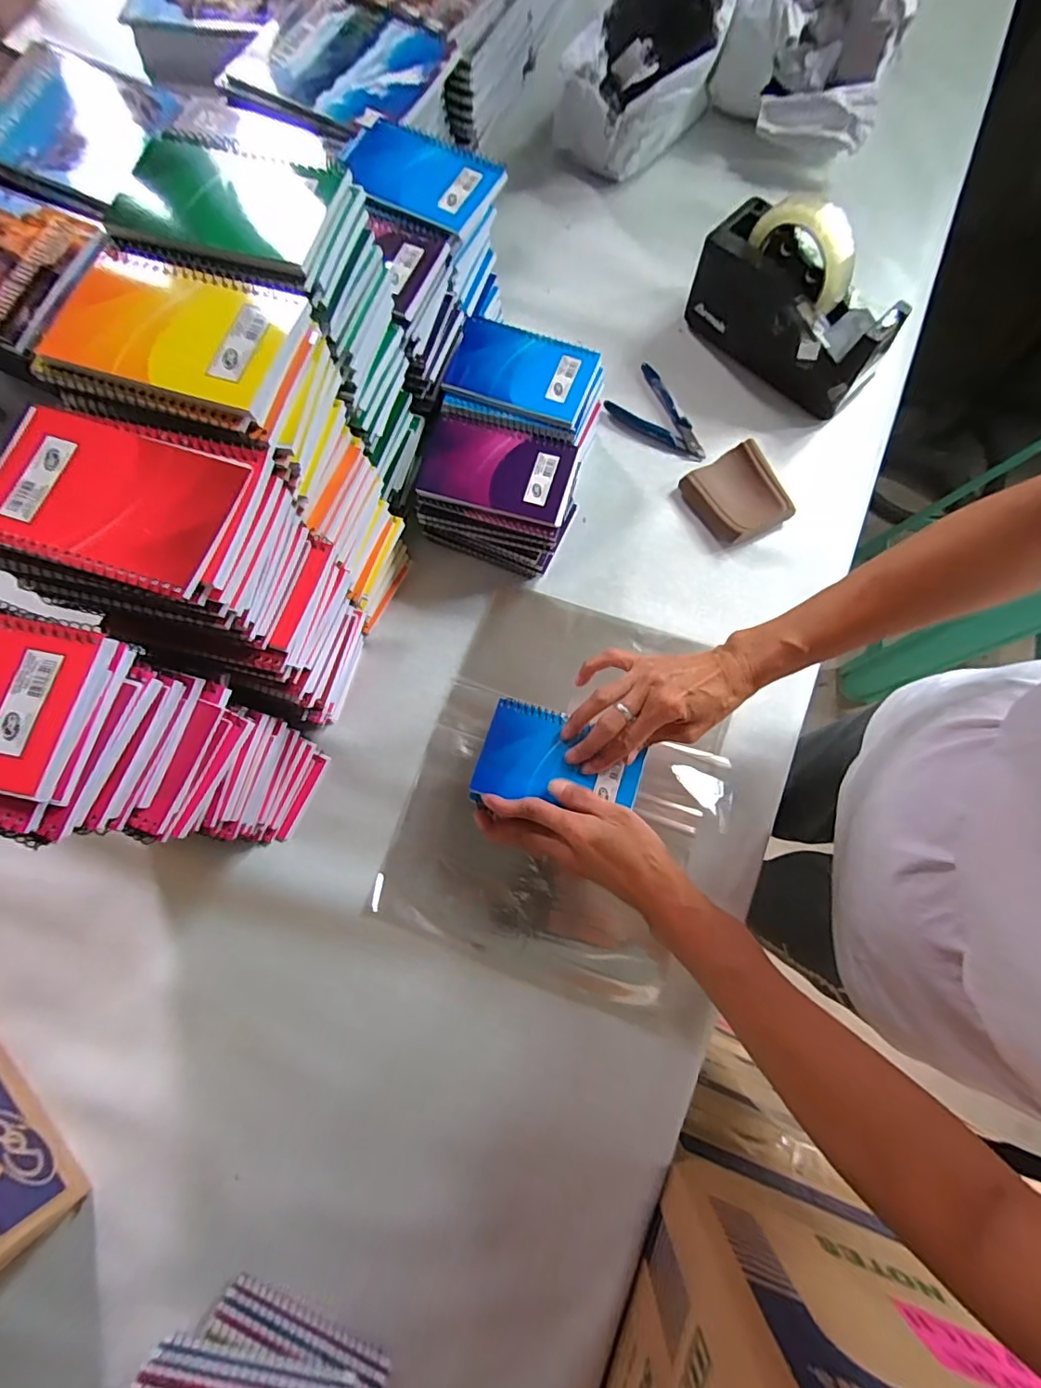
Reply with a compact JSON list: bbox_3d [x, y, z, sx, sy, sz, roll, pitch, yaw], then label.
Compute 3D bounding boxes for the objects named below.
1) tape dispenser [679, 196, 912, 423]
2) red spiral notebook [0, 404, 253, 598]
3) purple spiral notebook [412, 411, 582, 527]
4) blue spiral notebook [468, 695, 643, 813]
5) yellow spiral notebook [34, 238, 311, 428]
[{"bbox_3d":[0.275,-0.394,0.533,0.203,0.131,0.078,42,81,10],"label":"tape dispenser"},{"bbox_3d":[-0.219,-0.104,0.280,0.133,0.006,0.082,15,78,5],"label":"red spiral notebook"},{"bbox_3d":[-0.020,-0.206,0.477,0.130,0.012,0.092,14,78,5],"label":"purple spiral notebook"},{"bbox_3d":[0.031,0.056,0.439,0.129,0.017,0.085,13,77,4],"label":"blue spiral notebook"},{"bbox_3d":[-0.196,-0.204,0.302,0.127,0.017,0.091,18,78,5],"label":"yellow spiral notebook"}]

